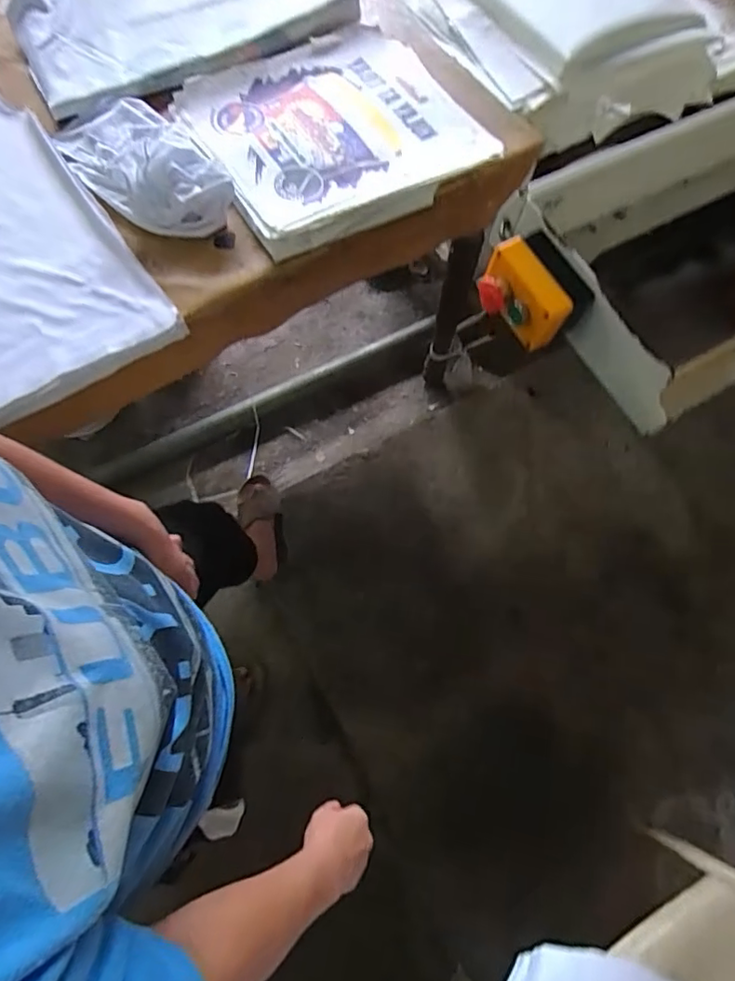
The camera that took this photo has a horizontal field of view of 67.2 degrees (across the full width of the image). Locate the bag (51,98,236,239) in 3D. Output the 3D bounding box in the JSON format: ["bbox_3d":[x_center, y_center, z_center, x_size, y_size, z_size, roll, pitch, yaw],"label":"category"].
[{"bbox_3d":[-0.339,-0.498,0.824,0.173,0.060,0.318,-34,77,-15],"label":"bag"}]

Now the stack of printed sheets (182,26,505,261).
[{"bbox_3d":[-0.051,-0.578,0.879,0.407,0.025,0.386,-28,75,-13],"label":"stack of printed sheets"}]

